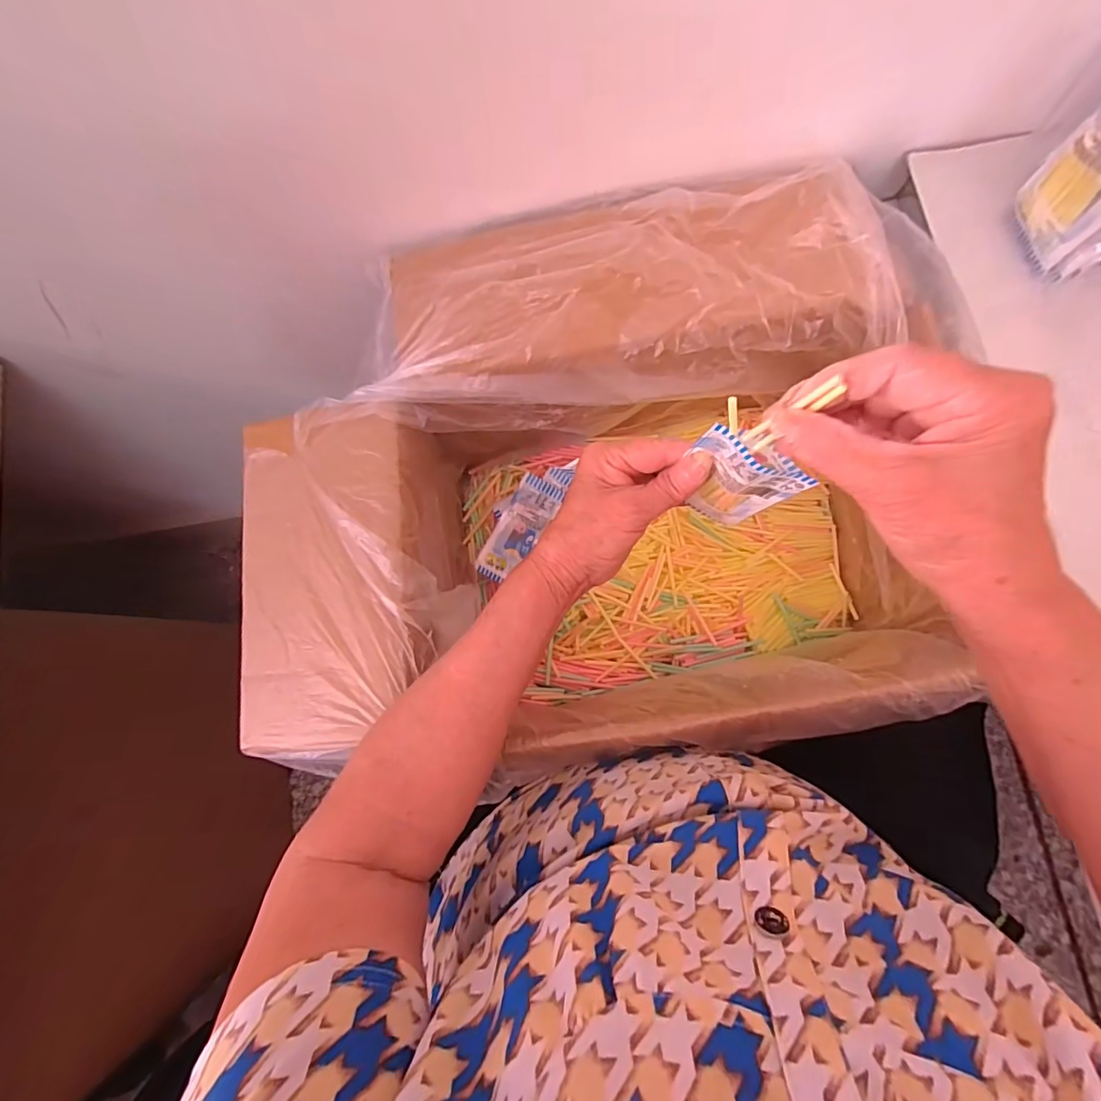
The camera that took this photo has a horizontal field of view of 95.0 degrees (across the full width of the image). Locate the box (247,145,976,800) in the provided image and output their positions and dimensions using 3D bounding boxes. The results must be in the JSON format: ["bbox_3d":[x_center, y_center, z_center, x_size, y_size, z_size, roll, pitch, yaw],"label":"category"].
[{"bbox_3d":[0.033,-0.041,0.415,0.507,0.212,0.391,-5,79,0],"label":"box"}]

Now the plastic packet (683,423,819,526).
[{"bbox_3d":[0.110,-0.041,0.304,0.060,0.091,0.015,32,82,7],"label":"plastic packet"}]

